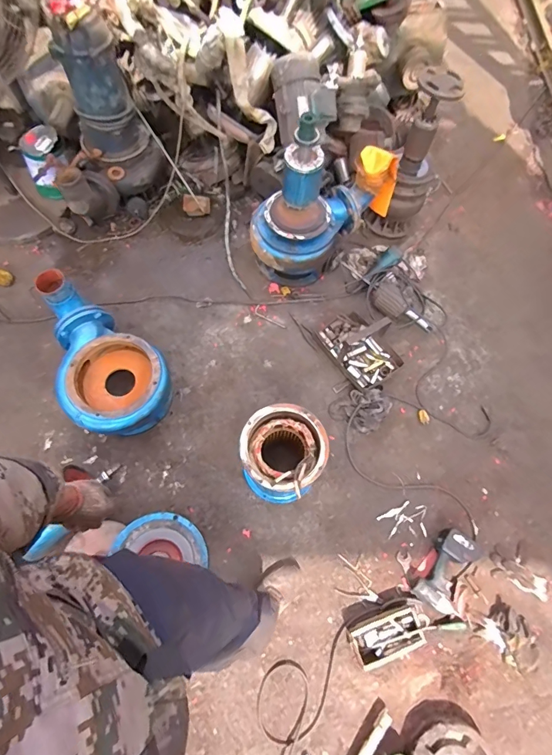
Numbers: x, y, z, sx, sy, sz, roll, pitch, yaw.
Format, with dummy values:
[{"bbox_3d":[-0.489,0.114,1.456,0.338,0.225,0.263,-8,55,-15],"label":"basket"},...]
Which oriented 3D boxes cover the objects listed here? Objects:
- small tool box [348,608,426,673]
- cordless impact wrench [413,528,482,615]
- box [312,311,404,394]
[{"bbox_3d":[0.328,0.778,1.223,0.212,0.055,0.113,-18,67,-9],"label":"small tool box"},{"bbox_3d":[0.554,0.619,1.310,0.134,0.073,0.250,33,68,13],"label":"cordless impact wrench"},{"bbox_3d":[0.331,-0.137,1.554,0.245,0.141,0.318,-33,70,-15],"label":"box"}]

